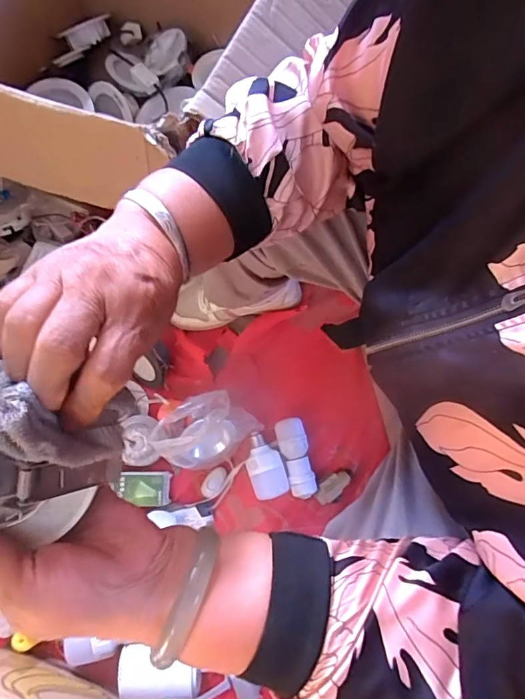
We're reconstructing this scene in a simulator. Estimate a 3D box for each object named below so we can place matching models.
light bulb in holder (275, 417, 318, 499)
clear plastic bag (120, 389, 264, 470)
[{"bbox_3d":[0.056,0.179,0.771,0.048,0.036,0.129,-14,77,-4],"label":"light bulb in holder"},{"bbox_3d":[-0.091,0.128,0.744,0.148,0.101,0.107,-39,80,-9],"label":"clear plastic bag"}]

